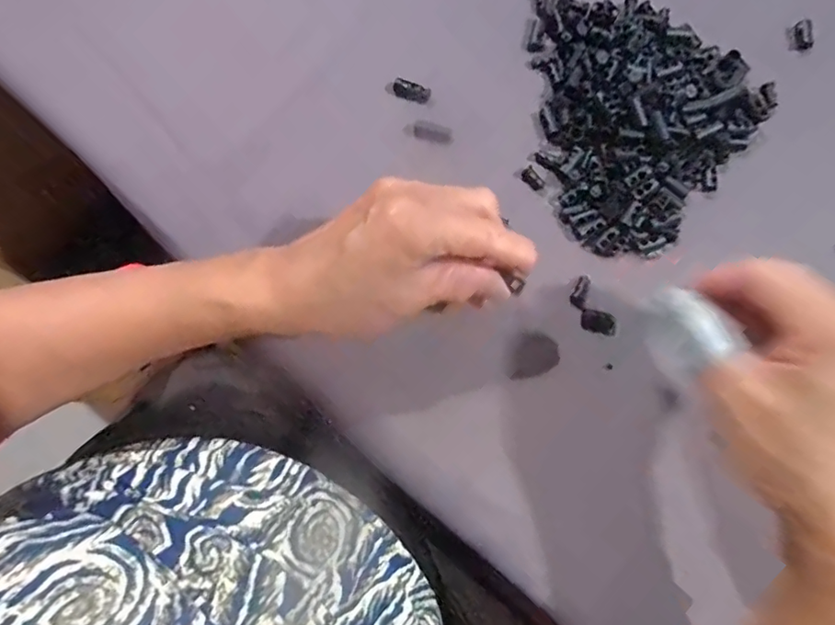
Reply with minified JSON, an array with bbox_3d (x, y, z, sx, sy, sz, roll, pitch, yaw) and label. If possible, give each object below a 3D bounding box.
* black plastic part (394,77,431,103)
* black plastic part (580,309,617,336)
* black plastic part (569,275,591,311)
[{"bbox_3d":[-0.004,-0.146,0.345,0.024,0.006,0.010,14,80,-10],"label":"black plastic part"},{"bbox_3d":[0.110,0.006,0.314,0.021,0.006,0.013,14,80,3],"label":"black plastic part"},{"bbox_3d":[0.100,-0.012,0.318,0.011,0.004,0.019,25,81,5],"label":"black plastic part"}]

